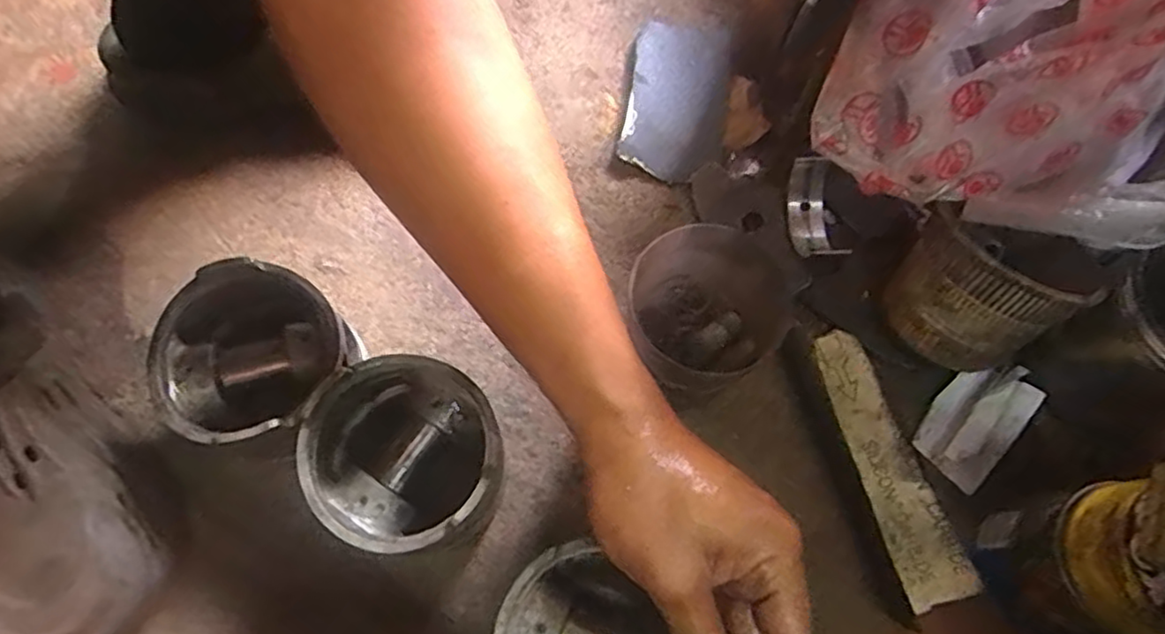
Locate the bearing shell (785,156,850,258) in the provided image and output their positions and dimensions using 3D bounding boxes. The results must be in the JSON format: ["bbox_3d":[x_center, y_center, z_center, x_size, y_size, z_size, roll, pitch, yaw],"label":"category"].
[{"bbox_3d":[0.149,-0.070,0.434,0.026,0.033,0.062,-5,90,-4],"label":"bearing shell"}]

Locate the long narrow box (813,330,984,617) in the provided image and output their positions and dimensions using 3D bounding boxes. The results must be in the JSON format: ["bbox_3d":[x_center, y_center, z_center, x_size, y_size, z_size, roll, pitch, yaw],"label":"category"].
[{"bbox_3d":[0.180,0.085,0.399,0.034,0.013,0.159,-14,69,-7],"label":"long narrow box"}]

